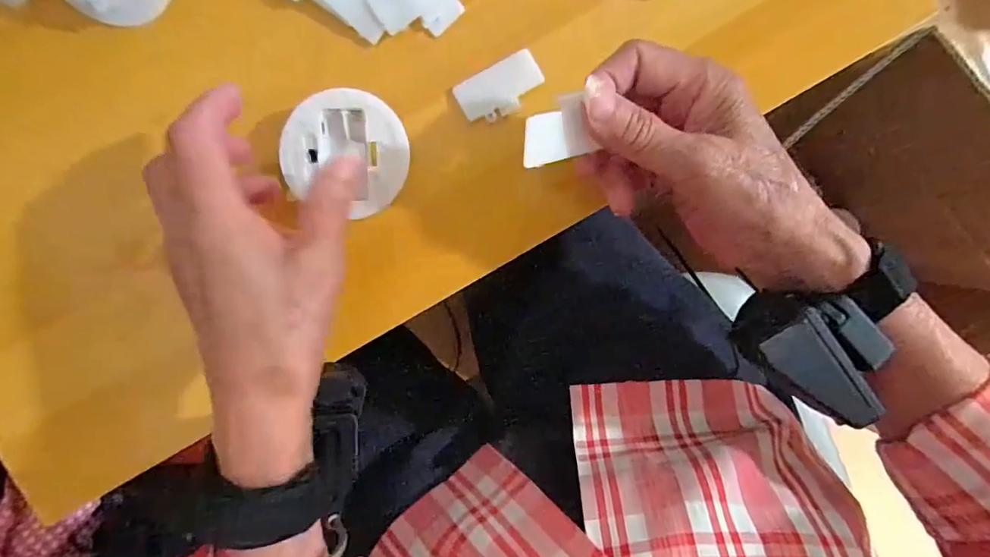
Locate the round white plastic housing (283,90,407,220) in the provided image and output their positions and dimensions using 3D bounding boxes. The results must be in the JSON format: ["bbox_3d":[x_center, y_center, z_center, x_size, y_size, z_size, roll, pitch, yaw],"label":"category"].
[{"bbox_3d":[-0.079,-0.068,0.273,0.065,0.019,0.060,0,93,-3],"label":"round white plastic housing"}]

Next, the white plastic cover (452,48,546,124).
[{"bbox_3d":[0.003,-0.106,0.280,0.047,0.008,0.028,-30,94,-1],"label":"white plastic cover"}]

